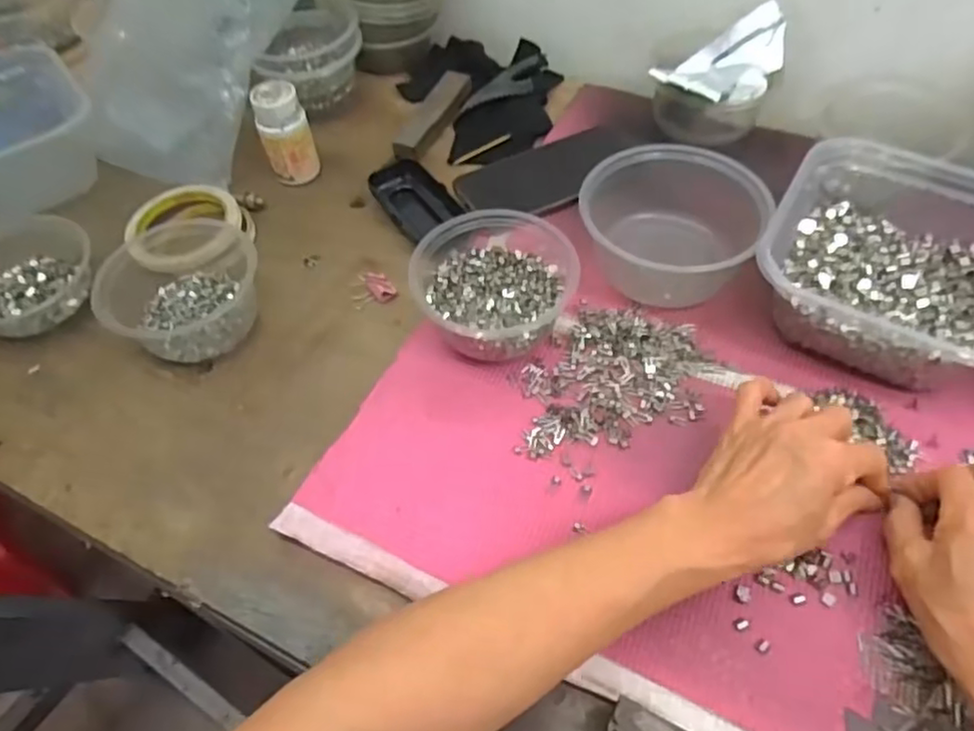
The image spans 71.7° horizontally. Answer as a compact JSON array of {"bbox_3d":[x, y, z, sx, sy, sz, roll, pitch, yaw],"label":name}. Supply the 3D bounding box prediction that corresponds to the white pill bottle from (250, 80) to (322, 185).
[{"bbox_3d":[-0.182,-0.208,0.613,0.042,0.083,0.040,-19,55,-11],"label":"white pill bottle"}]

